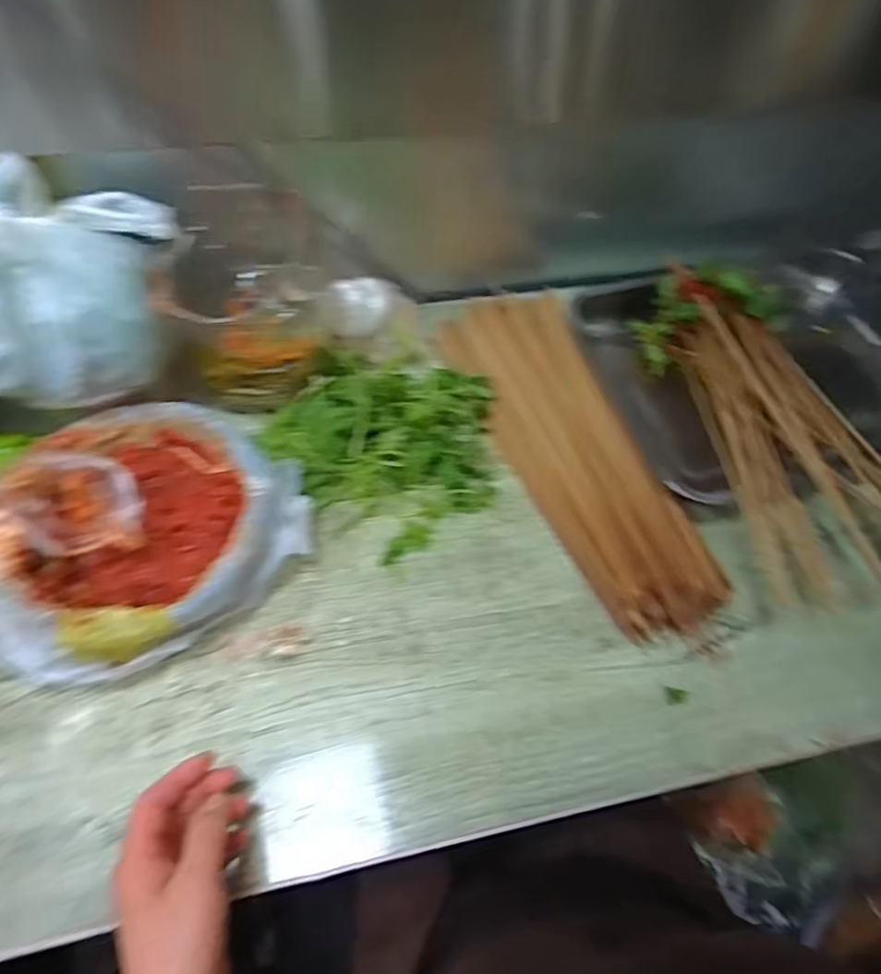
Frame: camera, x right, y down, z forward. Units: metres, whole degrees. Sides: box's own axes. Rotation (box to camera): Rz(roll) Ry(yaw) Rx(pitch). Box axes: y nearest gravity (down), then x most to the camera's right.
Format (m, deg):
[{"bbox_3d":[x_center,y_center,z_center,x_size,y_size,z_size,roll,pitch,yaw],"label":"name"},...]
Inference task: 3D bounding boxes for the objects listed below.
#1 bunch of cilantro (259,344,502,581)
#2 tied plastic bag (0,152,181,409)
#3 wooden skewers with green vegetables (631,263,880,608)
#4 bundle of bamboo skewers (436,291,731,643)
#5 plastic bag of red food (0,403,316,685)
[{"bbox_3d":[-0.035,-0.055,0.588,0.212,0.042,0.205,-35,66,-22],"label":"bunch of cilantro"},{"bbox_3d":[-0.348,-0.170,0.483,0.222,0.132,0.167,7,58,1],"label":"tied plastic bag"},{"bbox_3d":[0.327,-0.066,0.593,0.150,0.101,0.365,-13,63,-11],"label":"wooden skewers with green vegetables"},{"bbox_3d":[0.136,-0.053,0.609,0.132,0.017,0.408,-19,61,-15],"label":"bundle of bamboo skewers"},{"bbox_3d":[-0.265,0.048,0.491,0.211,0.077,0.286,40,64,19],"label":"plastic bag of red food"}]

